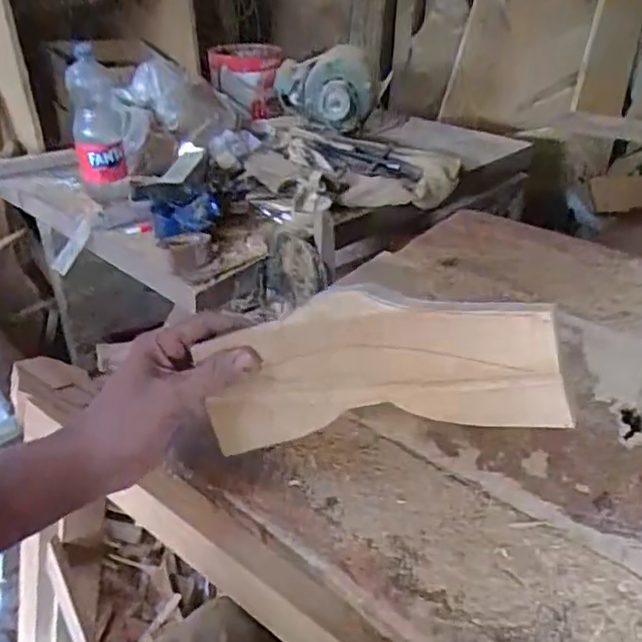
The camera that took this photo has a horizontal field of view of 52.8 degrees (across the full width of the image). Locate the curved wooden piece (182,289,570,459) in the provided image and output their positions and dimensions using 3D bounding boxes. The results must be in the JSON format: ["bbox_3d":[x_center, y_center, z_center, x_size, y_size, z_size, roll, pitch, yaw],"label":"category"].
[{"bbox_3d":[0.027,0.028,0.410,0.231,0.093,0.011,-10,4,26],"label":"curved wooden piece"}]

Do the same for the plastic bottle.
[{"bbox_3d":[-0.416,-0.361,1.187,0.092,0.289,0.092,-8,10,-6],"label":"plastic bottle"}]

